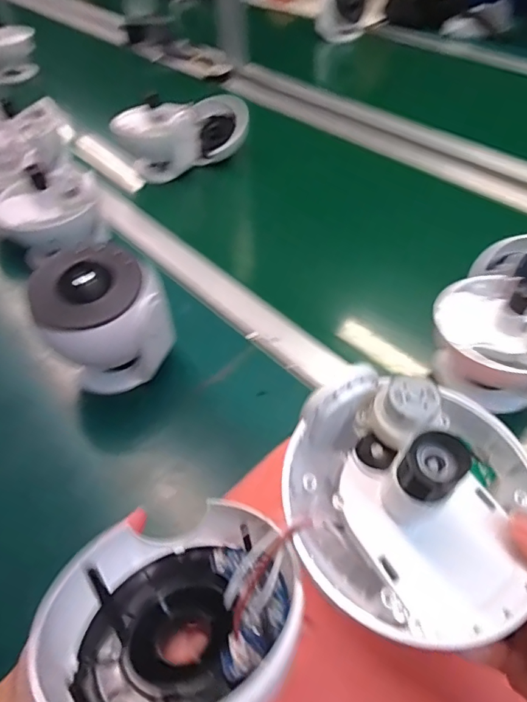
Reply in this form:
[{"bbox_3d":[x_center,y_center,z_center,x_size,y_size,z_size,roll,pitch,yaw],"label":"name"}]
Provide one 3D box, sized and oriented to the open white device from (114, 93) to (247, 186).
[{"bbox_3d":[-0.131,-0.341,0.750,0.198,0.102,0.097,-28,56,-20],"label":"open white device"}]

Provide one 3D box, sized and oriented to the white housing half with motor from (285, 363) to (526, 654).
[{"bbox_3d":[0.070,0.066,0.214,0.115,0.072,0.110,5,50,8],"label":"white housing half with motor"}]

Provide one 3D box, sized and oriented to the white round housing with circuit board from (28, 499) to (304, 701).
[{"bbox_3d":[-0.040,0.122,0.218,0.113,0.079,0.109,-2,49,2],"label":"white round housing with circuit board"}]

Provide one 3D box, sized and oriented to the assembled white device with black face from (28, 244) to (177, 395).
[{"bbox_3d":[-0.150,-0.026,0.456,0.110,0.116,0.094,-28,56,-20],"label":"assembled white device with black face"}]

